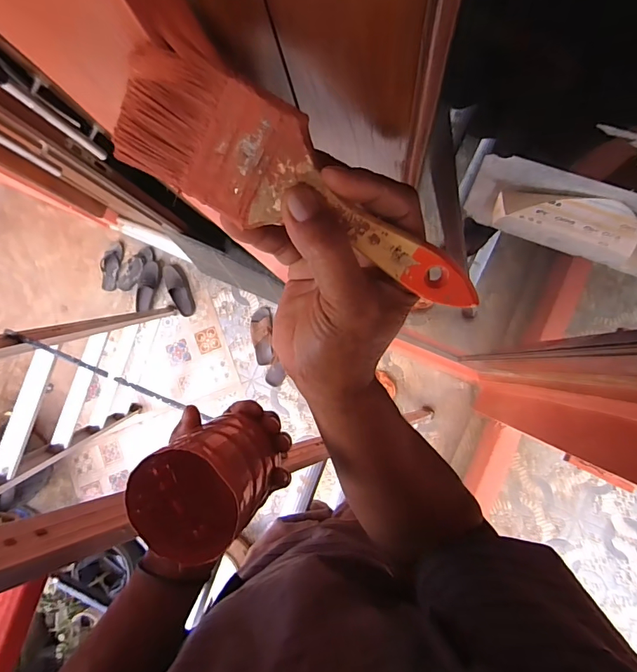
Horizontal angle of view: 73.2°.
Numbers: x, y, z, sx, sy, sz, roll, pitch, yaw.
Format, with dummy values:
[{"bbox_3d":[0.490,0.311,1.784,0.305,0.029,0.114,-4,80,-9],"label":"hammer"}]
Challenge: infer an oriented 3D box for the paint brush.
[{"bbox_3d":[-0.003,-0.070,0.222,0.194,0.020,0.060,29,115,-10],"label":"paint brush"}]

